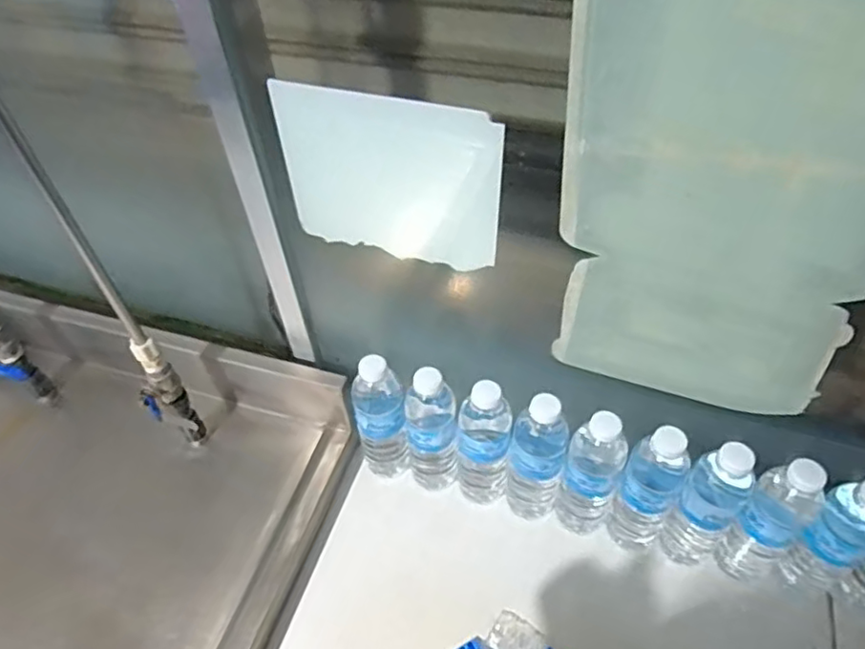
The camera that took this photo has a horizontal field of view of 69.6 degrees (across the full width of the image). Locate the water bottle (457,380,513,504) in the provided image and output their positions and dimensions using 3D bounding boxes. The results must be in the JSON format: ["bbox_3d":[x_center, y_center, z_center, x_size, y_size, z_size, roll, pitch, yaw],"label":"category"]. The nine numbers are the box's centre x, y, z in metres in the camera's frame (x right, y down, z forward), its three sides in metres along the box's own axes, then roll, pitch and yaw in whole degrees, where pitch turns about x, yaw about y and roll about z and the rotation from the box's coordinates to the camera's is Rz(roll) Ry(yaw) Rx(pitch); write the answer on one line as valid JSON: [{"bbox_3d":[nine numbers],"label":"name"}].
[{"bbox_3d":[0.060,0.144,0.731,0.060,0.213,0.056,0,52,0],"label":"water bottle"}]

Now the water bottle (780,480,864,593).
[{"bbox_3d":[0.409,0.223,0.638,0.059,0.198,0.058,-21,51,-17],"label":"water bottle"}]

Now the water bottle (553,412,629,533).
[{"bbox_3d":[0.176,0.177,0.701,0.053,0.215,0.060,-37,57,-26],"label":"water bottle"}]

